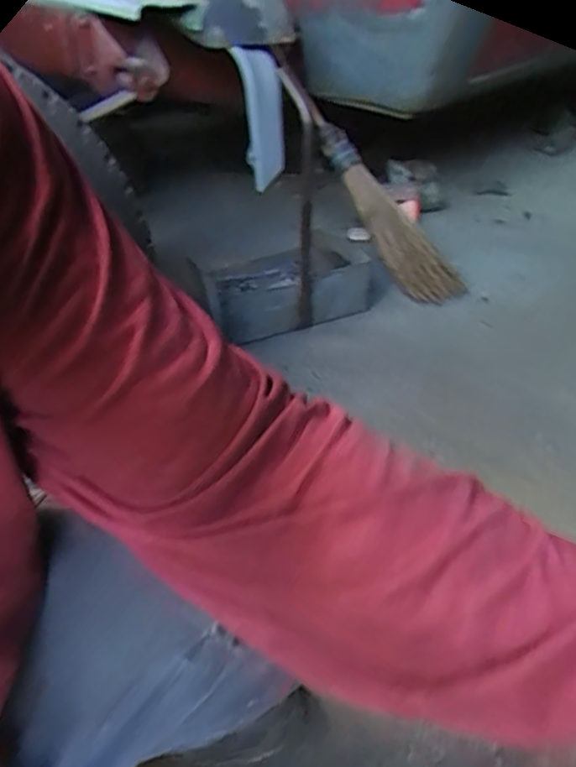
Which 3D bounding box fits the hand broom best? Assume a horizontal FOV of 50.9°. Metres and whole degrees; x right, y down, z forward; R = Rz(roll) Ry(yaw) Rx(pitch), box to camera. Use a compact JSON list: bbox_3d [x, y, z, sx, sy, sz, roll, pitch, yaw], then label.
[{"bbox_3d":[0.166,-0.440,1.346,0.055,0.644,0.114,-35,0,-34],"label":"hand broom"}]

